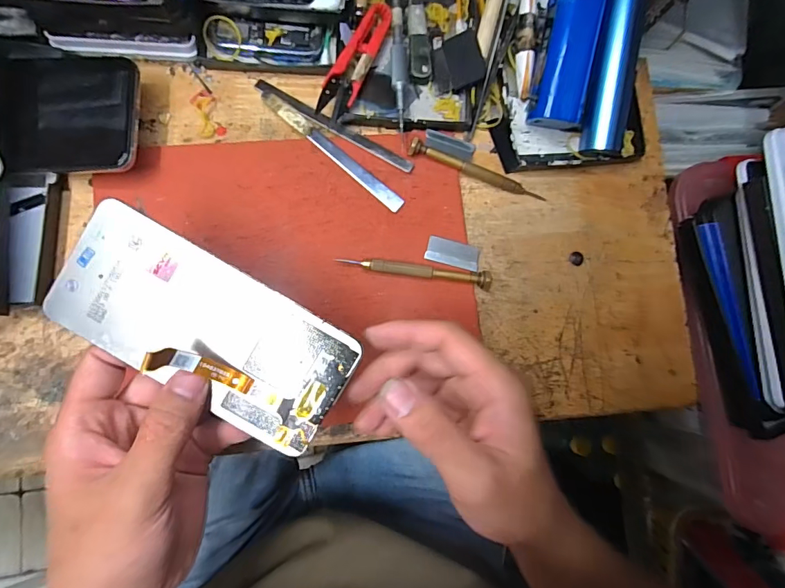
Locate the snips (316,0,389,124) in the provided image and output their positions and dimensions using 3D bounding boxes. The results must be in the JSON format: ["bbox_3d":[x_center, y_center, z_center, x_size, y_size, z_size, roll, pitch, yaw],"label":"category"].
[{"bbox_3d":[-0.027,-0.167,0.319,0.022,0.017,0.096,24,83,-5],"label":"snips"}]

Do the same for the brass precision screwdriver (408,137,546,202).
[{"bbox_3d":[0.064,-0.091,0.328,0.109,0.015,0.010,17,83,-6],"label":"brass precision screwdriver"}]

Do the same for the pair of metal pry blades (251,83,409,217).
[{"bbox_3d":[-0.039,-0.116,0.318,0.133,0.010,0.035,40,82,-3],"label":"pair of metal pry blades"}]

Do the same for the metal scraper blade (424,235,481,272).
[{"bbox_3d":[0.045,-0.030,0.322,0.040,0.004,0.019,15,84,-6],"label":"metal scraper blade"}]

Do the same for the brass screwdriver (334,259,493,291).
[{"bbox_3d":[0.018,-0.017,0.315,0.109,0.010,0.012,9,84,-7],"label":"brass screwdriver"}]

